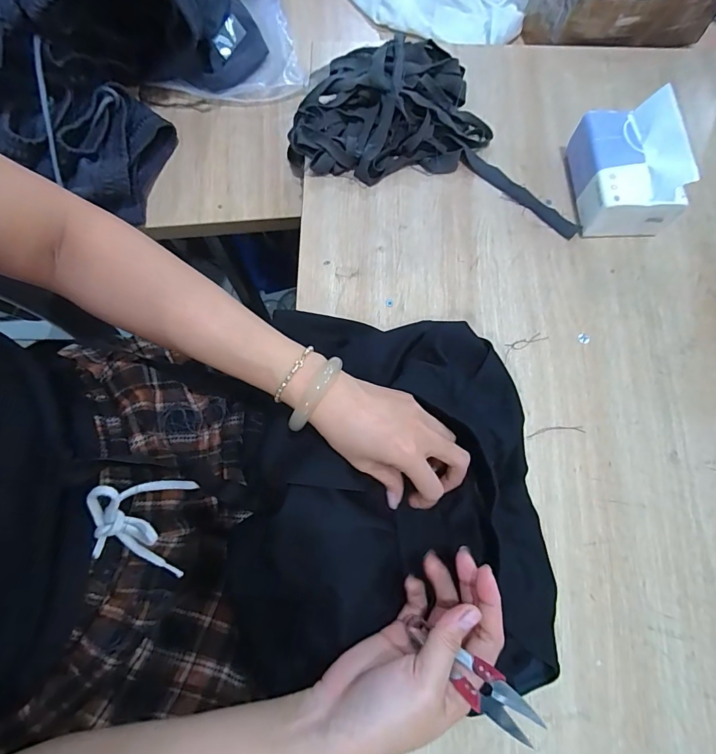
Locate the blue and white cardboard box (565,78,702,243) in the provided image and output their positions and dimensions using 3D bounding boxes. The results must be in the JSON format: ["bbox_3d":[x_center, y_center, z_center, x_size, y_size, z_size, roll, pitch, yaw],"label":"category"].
[{"bbox_3d":[0.279,-0.221,0.429,0.089,0.082,0.121,-8,75,-3],"label":"blue and white cardboard box"}]

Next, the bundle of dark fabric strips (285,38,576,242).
[{"bbox_3d":[0.087,-0.275,0.454,0.338,0.062,0.153,12,75,3],"label":"bundle of dark fabric strips"}]

